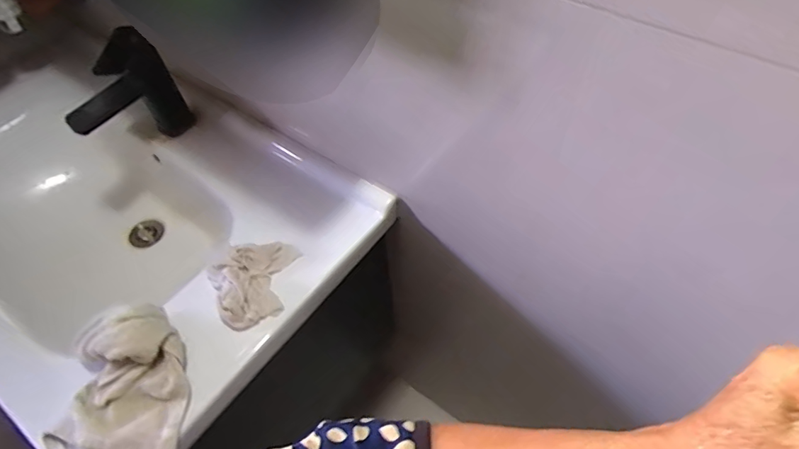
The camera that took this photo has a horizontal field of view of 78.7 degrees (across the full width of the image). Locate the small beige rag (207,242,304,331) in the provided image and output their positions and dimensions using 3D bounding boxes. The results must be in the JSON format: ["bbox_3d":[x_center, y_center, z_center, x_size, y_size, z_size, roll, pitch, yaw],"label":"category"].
[{"bbox_3d":[-0.176,0.066,0.609,0.109,0.036,0.102,-26,56,-13],"label":"small beige rag"}]

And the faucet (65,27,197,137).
[{"bbox_3d":[-0.405,-0.185,0.728,0.158,0.161,0.072,-40,61,-22],"label":"faucet"}]

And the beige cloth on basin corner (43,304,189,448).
[{"bbox_3d":[-0.299,0.178,0.521,0.127,0.067,0.166,0,54,5],"label":"beige cloth on basin corner"}]

